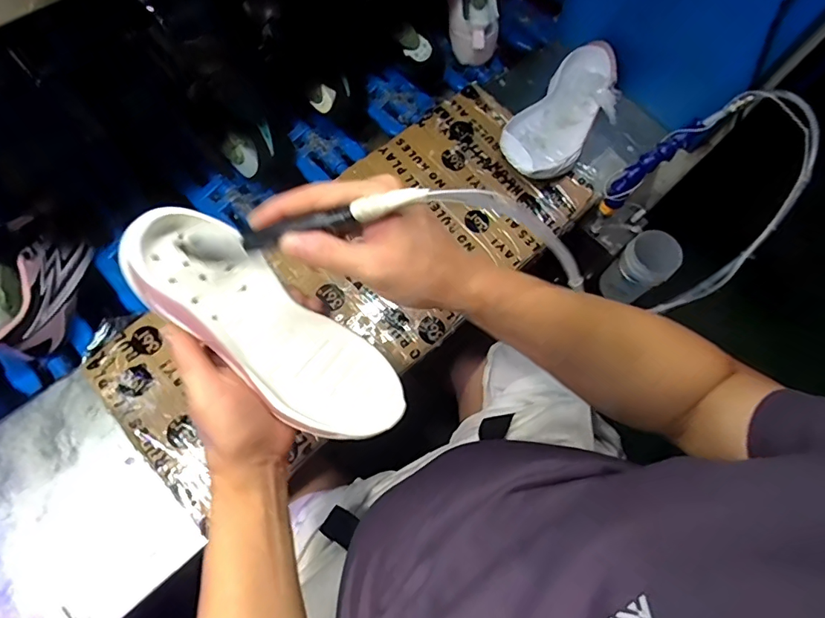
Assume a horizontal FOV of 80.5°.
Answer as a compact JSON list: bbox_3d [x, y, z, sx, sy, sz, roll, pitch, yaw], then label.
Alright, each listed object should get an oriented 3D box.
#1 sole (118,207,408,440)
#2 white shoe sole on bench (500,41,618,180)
[{"bbox_3d":[-0.103,0.020,0.366,0.230,0.045,0.081,42,72,-21],"label":"sole"},{"bbox_3d":[0.199,-0.270,0.664,0.098,0.046,0.245,25,71,12],"label":"white shoe sole on bench"}]

